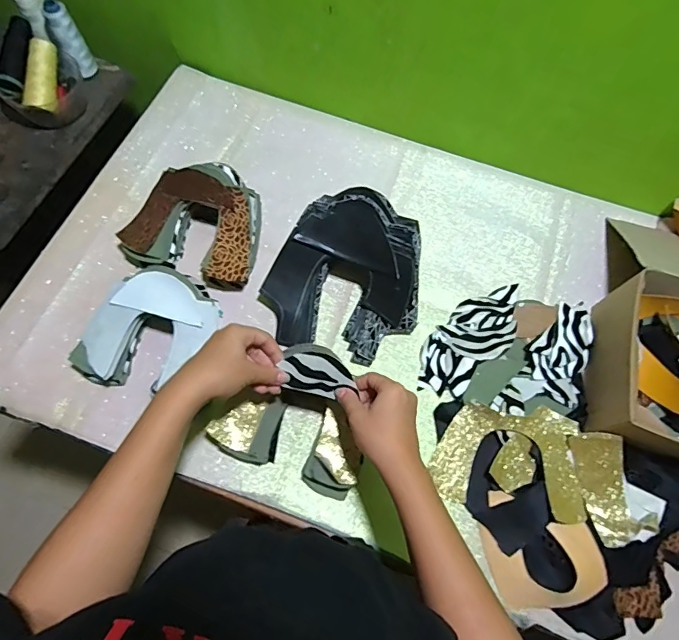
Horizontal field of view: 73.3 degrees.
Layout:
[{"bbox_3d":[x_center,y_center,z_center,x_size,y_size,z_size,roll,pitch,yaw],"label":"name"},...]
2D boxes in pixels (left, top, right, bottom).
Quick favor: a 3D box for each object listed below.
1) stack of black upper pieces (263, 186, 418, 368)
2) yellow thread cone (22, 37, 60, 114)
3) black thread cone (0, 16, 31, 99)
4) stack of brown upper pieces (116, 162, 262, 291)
[{"bbox_3d":[0.020,-0.065,0.604,0.197,0.092,0.228,27,69,8],"label":"stack of black upper pieces"},{"bbox_3d":[-0.456,-0.374,0.702,0.038,0.040,0.110,2,85,-2],"label":"yellow thread cone"},{"bbox_3d":[-0.492,-0.402,0.691,0.043,0.036,0.128,5,83,-1],"label":"black thread cone"},{"bbox_3d":[-0.197,-0.144,0.630,0.179,0.084,0.159,15,68,3],"label":"stack of brown upper pieces"}]

